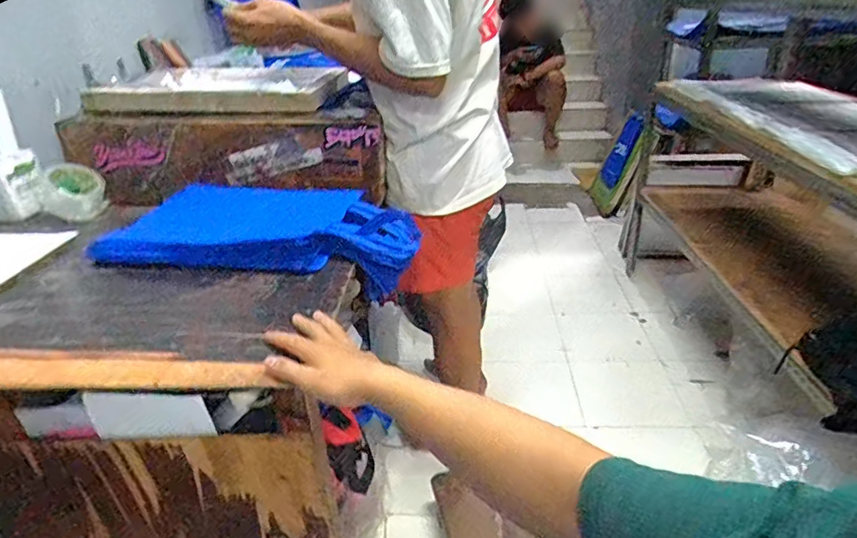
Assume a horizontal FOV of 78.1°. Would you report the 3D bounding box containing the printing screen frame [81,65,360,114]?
[{"bbox_3d":[-0.418,-0.378,1.102,0.473,0.042,0.328,2,28,7],"label":"printing screen frame"}]

